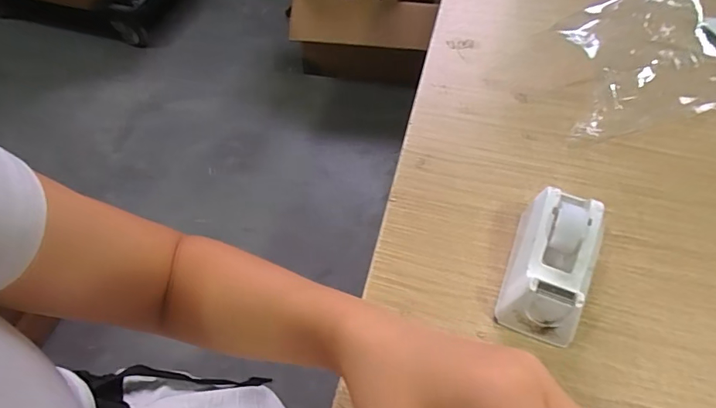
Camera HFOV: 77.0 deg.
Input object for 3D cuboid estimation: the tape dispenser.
[{"bbox_3d":[0.143,0.044,0.339,0.054,0.059,0.110,20,59,14],"label":"tape dispenser"}]

